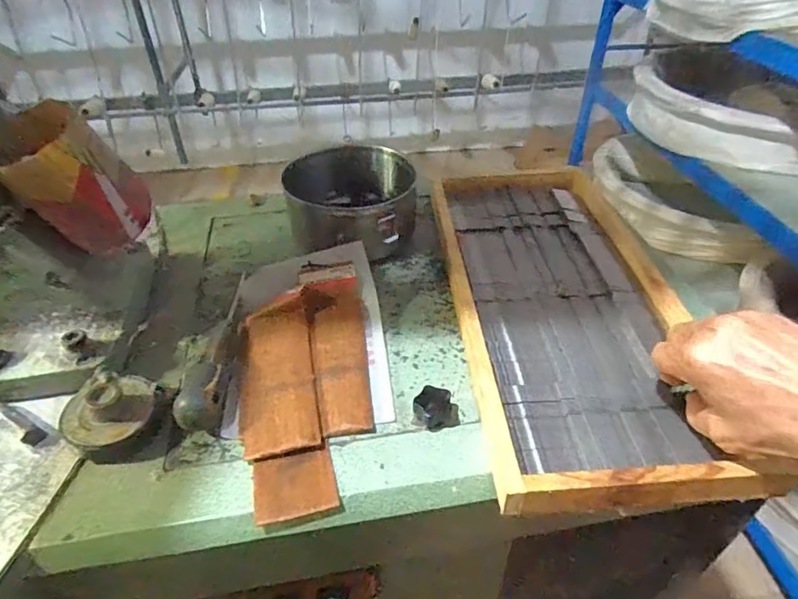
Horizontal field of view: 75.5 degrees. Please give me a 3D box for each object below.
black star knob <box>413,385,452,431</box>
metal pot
[{"bbox_3d":[0.026,0.084,0.394,0.028,0.033,0.021,1,41,2],"label":"black star knob"},{"bbox_3d":[-0.047,-0.107,0.568,0.121,0.083,0.141,14,43,17],"label":"metal pot"}]

